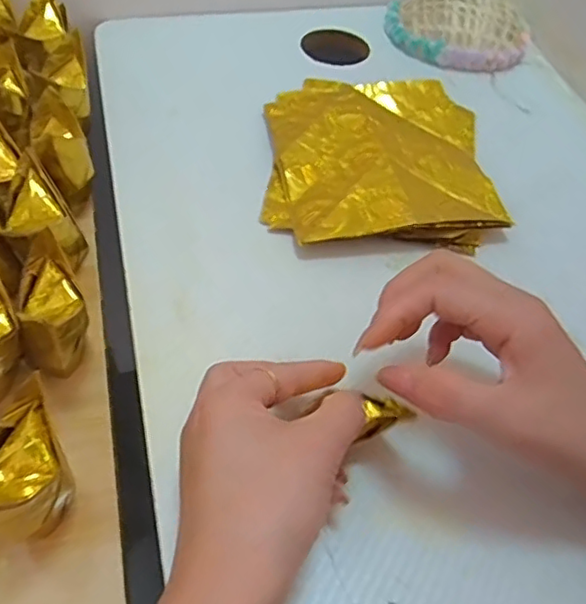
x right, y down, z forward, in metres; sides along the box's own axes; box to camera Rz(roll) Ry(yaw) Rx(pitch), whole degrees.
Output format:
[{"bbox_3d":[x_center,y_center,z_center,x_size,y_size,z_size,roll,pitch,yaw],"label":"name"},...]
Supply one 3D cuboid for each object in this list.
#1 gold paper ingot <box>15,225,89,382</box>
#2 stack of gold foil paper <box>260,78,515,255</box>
[{"bbox_3d":[-0.121,0.008,0.309,0.033,0.060,0.054,-21,56,-21],"label":"gold paper ingot"},{"bbox_3d":[0.058,-0.103,0.424,0.151,0.019,0.163,1,51,-4],"label":"stack of gold foil paper"}]

